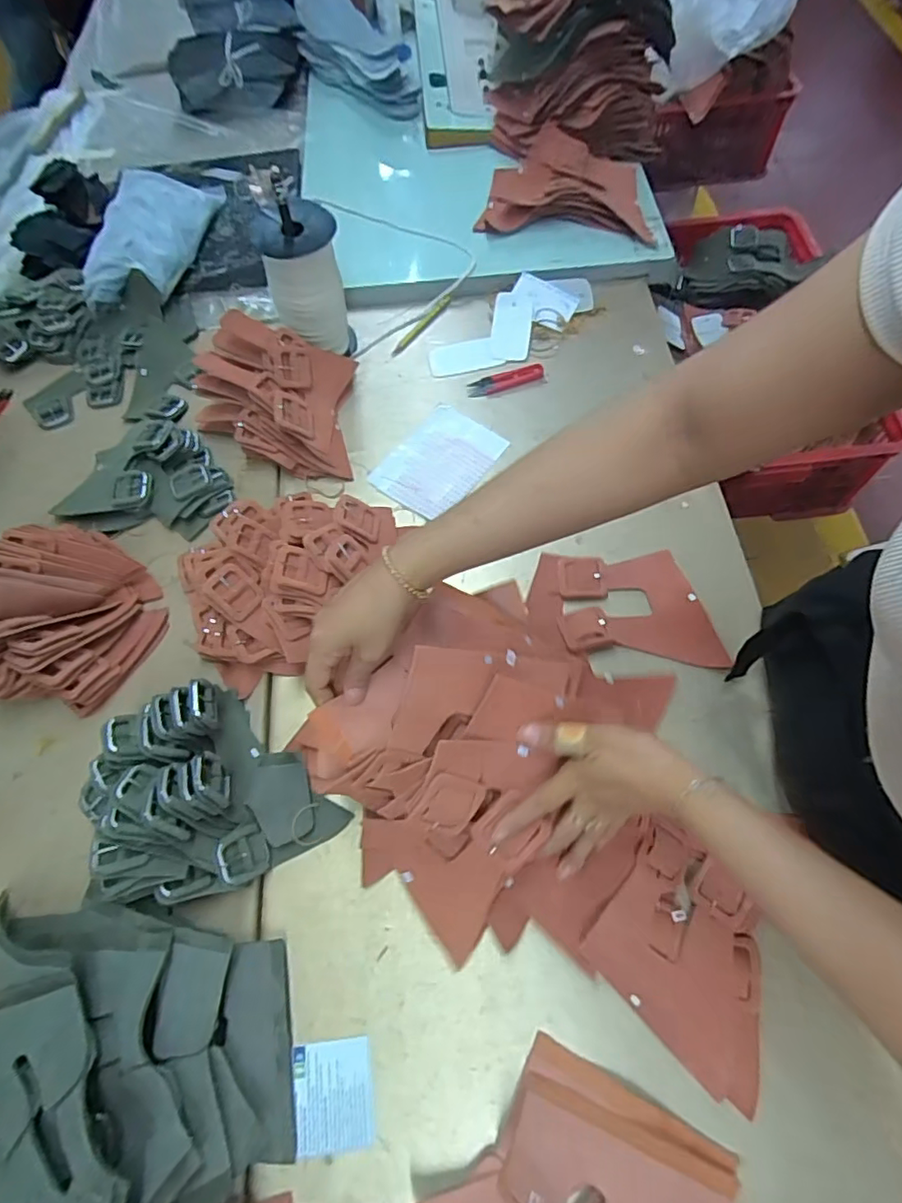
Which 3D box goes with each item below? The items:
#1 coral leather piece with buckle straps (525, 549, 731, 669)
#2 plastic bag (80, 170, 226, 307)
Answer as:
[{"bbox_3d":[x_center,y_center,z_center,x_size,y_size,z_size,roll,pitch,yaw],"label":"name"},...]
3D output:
[{"bbox_3d":[0.181,0.001,0.612,0.192,0.023,0.121,2,66,4],"label":"coral leather piece with buckle straps"},{"bbox_3d":[-0.440,-0.535,0.844,0.136,0.064,0.265,8,66,6],"label":"plastic bag"}]

